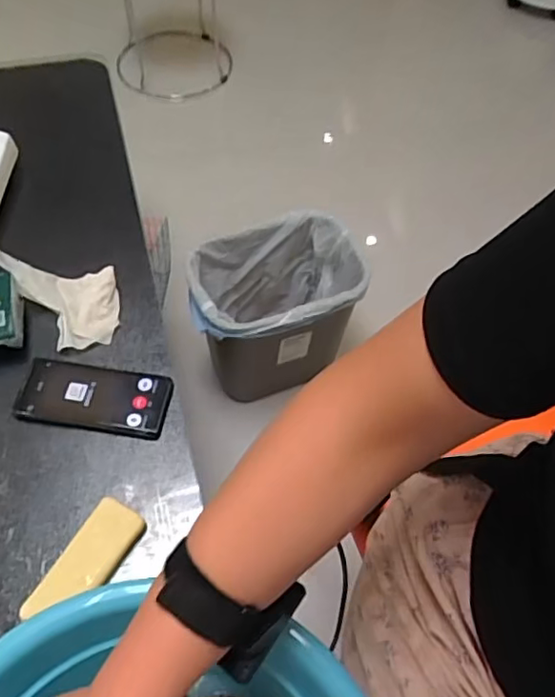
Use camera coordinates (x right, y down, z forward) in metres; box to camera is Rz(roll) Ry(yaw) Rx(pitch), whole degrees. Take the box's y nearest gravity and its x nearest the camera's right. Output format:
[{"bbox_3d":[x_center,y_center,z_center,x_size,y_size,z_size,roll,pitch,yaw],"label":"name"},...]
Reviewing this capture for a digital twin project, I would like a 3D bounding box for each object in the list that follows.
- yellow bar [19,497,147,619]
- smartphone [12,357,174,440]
[{"bbox_3d":[-0.183,0.206,0.575,0.048,0.023,0.124,27,59,15],"label":"yellow bar"},{"bbox_3d":[-0.208,0.055,0.679,0.165,0.013,0.080,8,56,2],"label":"smartphone"}]

